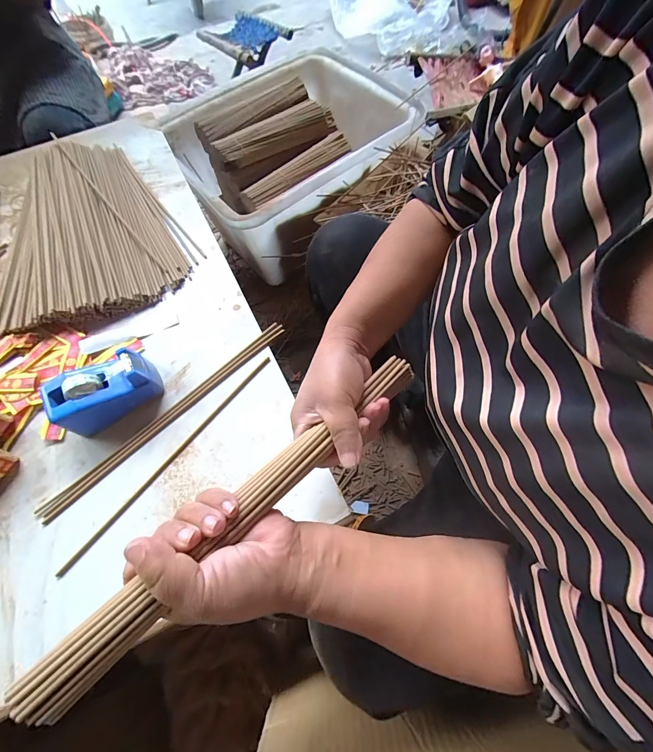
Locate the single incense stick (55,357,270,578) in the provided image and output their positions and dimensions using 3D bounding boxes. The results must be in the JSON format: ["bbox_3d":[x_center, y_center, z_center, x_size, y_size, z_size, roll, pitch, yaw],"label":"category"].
[{"bbox_3d":[-0.163,0.083,0.351,0.006,0.005,0.289,37,72,16],"label":"single incense stick"}]

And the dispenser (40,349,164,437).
[{"bbox_3d":[-0.241,0.015,0.359,0.101,0.052,0.058,-30,69,-11],"label":"dispenser"}]

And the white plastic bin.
[{"bbox_3d":[-0.094,-0.574,0.920,0.456,0.283,0.610,42,73,18],"label":"white plastic bin"}]

